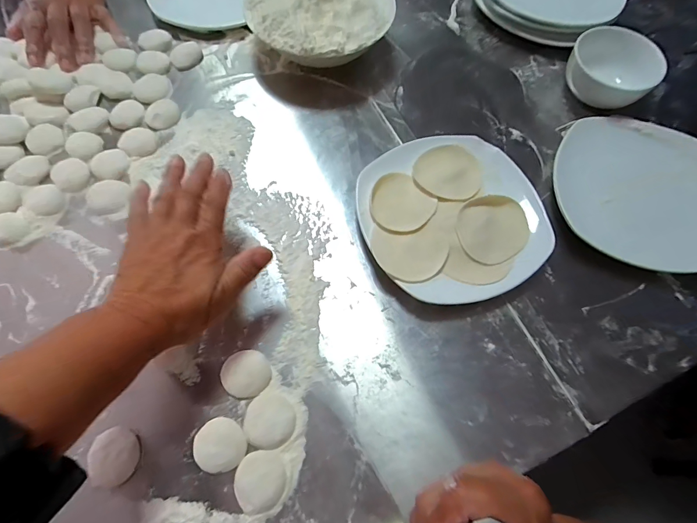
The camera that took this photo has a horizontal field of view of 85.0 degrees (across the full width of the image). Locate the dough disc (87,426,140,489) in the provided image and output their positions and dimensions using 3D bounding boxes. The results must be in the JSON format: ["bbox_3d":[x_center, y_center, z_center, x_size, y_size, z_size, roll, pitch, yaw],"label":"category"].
[{"bbox_3d":[-0.186,0.153,0.299,0.037,0.013,0.041,-17,69,-9],"label":"dough disc"}]

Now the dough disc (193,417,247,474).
[{"bbox_3d":[-0.103,0.147,0.304,0.039,0.014,0.039,1,67,-2],"label":"dough disc"}]

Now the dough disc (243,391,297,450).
[{"bbox_3d":[-0.065,0.130,0.313,0.040,0.010,0.042,1,67,-2],"label":"dough disc"}]

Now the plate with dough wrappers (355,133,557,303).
[{"bbox_3d":[0.104,-0.046,0.389,0.178,0.024,0.174,-20,69,-10],"label":"plate with dough wrappers"}]

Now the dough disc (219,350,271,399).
[{"bbox_3d":[-0.088,0.097,0.328,0.040,0.007,0.037,1,67,-2],"label":"dough disc"}]

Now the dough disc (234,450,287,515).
[{"bbox_3d":[-0.068,0.170,0.295,0.038,0.013,0.042,-5,68,-4],"label":"dough disc"}]

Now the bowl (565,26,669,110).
[{"bbox_3d":[0.311,-0.224,0.448,0.089,0.060,0.093,1,67,-2],"label":"bowl"}]

